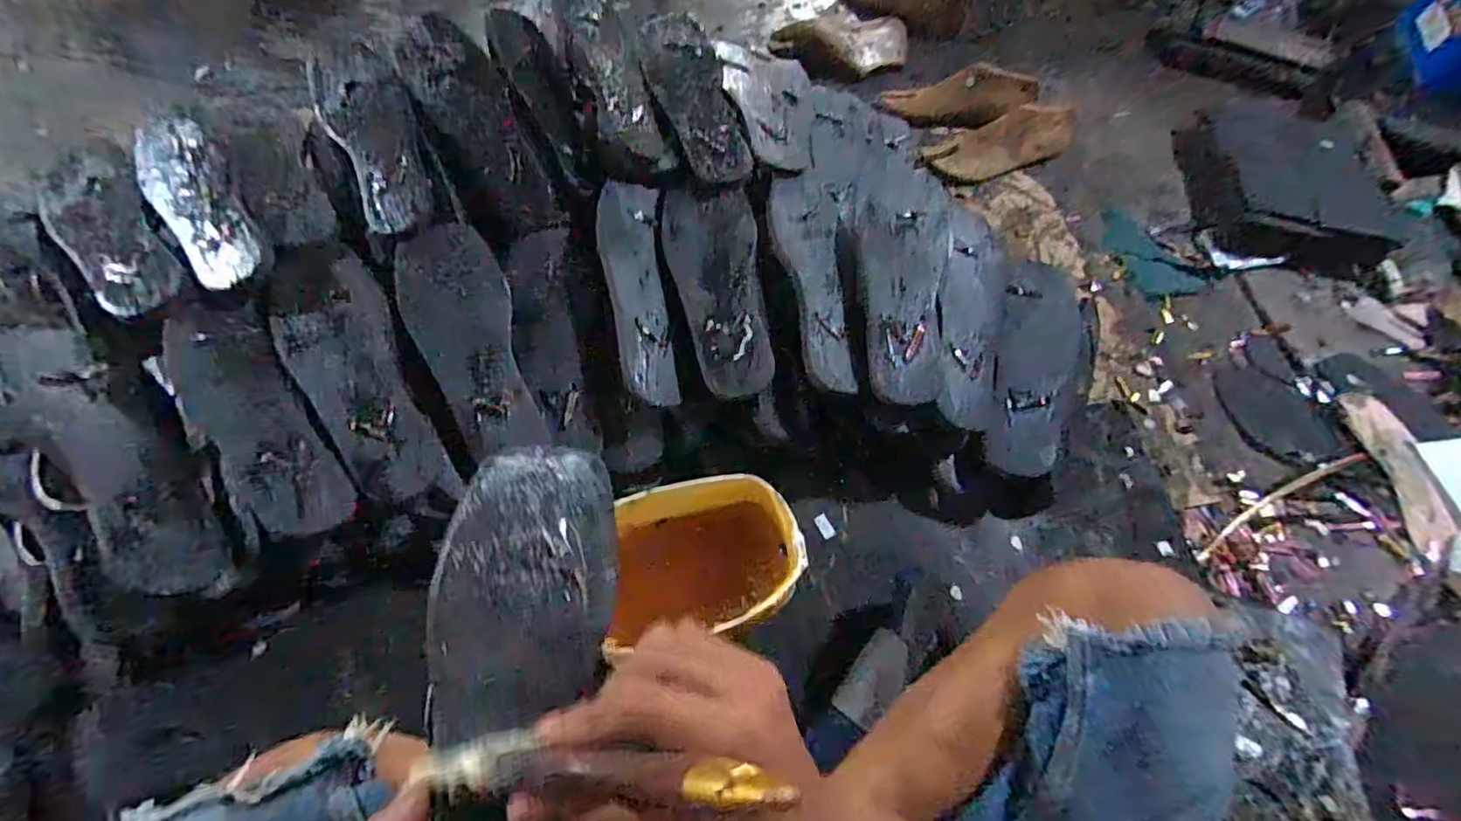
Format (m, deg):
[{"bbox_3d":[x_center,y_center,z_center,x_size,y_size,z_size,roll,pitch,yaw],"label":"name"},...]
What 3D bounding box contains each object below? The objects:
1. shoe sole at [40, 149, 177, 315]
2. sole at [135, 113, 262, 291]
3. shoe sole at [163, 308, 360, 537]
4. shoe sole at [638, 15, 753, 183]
[{"bbox_3d":[-0.583,-0.167,0.584,0.077,0.014,0.223,-34,69,-18],"label":"shoe sole"},{"bbox_3d":[-0.505,-0.202,0.591,0.070,0.033,0.212,-33,69,-18],"label":"sole"},{"bbox_3d":[-0.408,0.009,0.539,0.078,0.011,0.227,-33,83,-18],"label":"shoe sole"},{"bbox_3d":[-0.044,-0.353,0.696,0.086,0.045,0.224,-13,64,-9],"label":"shoe sole"}]

